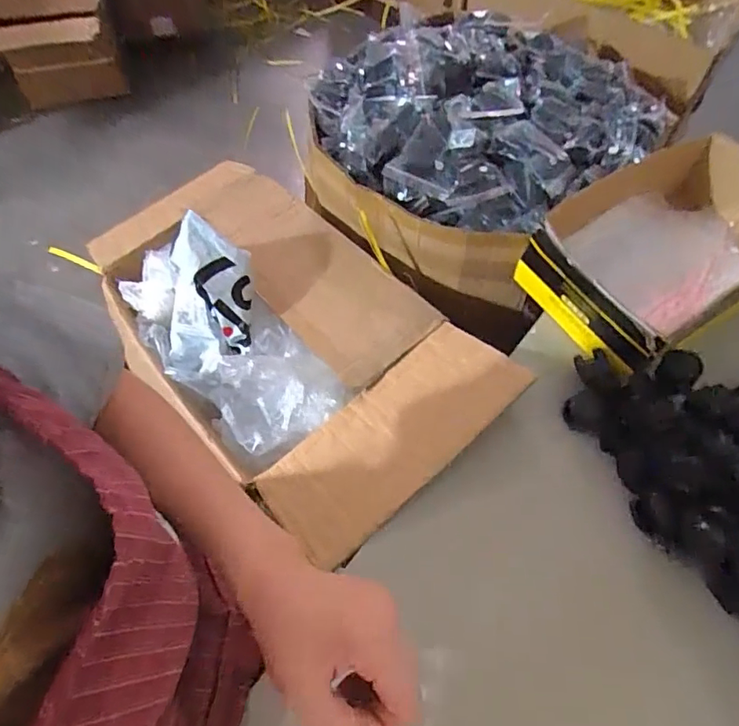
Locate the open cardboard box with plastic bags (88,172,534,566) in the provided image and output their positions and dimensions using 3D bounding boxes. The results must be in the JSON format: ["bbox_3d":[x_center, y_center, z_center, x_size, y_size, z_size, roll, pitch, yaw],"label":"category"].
[{"bbox_3d":[-0.133,-0.077,0.752,0.304,0.182,0.674,-35,65,-21],"label":"open cardboard box with plastic bags"}]

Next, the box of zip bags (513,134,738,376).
[{"bbox_3d":[0.404,-0.158,0.695,0.388,0.115,0.218,-28,63,-17],"label":"box of zip bags"}]

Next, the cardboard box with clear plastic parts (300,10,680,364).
[{"bbox_3d":[0.170,-0.356,0.853,0.491,0.199,0.446,-35,62,-22],"label":"cardboard box with clear plastic parts"}]

